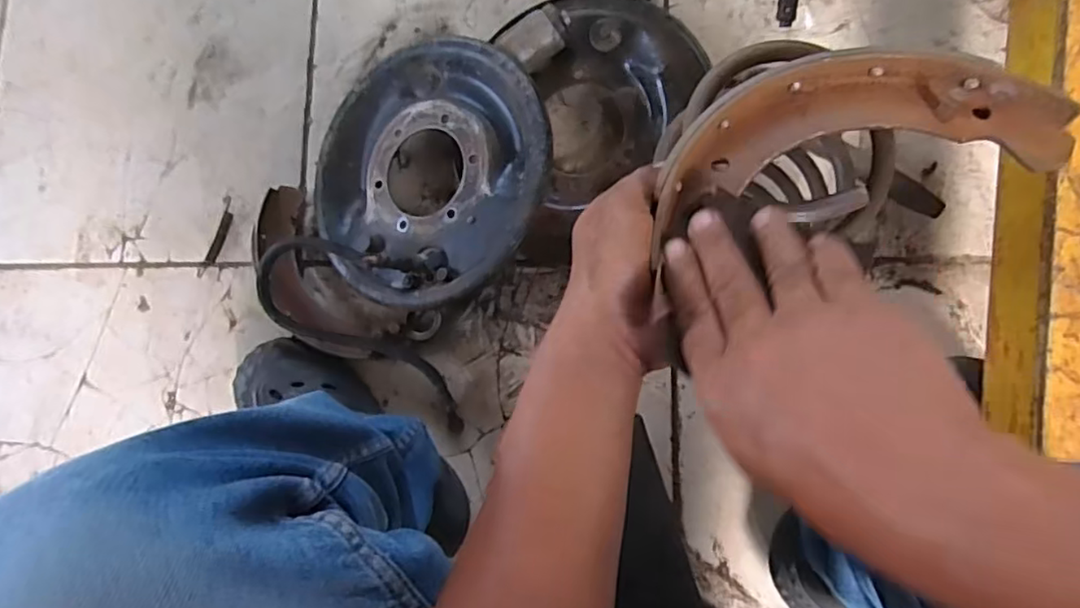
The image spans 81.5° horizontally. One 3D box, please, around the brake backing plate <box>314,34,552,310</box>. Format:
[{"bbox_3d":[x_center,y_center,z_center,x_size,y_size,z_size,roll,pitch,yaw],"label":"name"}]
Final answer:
[{"bbox_3d":[-0.117,-0.135,0.638,0.260,0.032,0.260,-3,82,21],"label":"brake backing plate"}]

